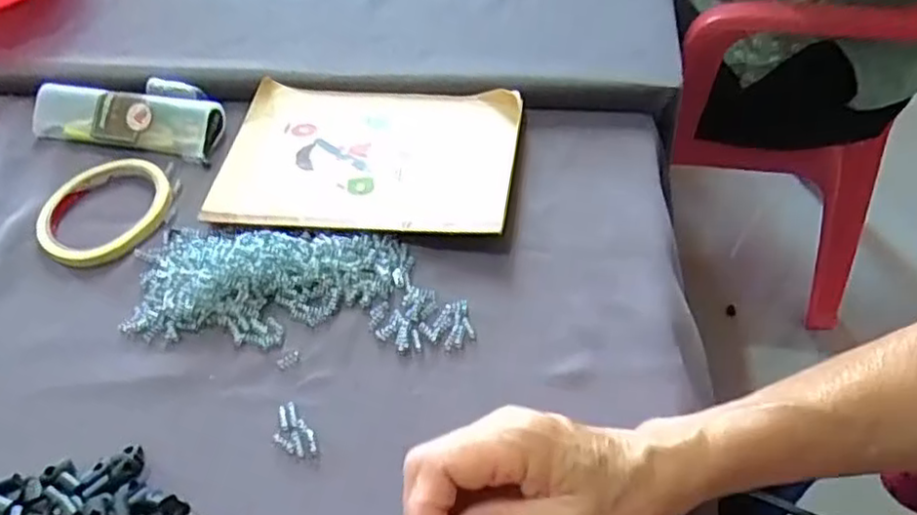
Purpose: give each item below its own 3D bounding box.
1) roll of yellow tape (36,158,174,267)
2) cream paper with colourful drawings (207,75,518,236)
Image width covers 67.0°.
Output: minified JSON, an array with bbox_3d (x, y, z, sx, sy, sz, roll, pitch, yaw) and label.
[{"bbox_3d":[-0.247,-0.033,0.486,0.090,0.009,0.091,-3,49,3],"label":"roll of yellow tape"},{"bbox_3d":[-0.064,-0.073,0.501,0.207,0.019,0.138,4,50,9],"label":"cream paper with colourful drawings"}]

